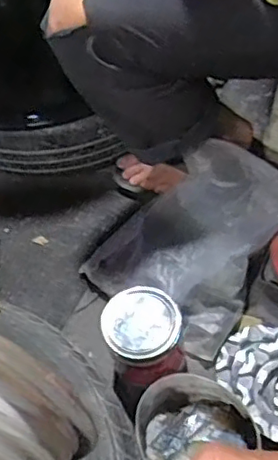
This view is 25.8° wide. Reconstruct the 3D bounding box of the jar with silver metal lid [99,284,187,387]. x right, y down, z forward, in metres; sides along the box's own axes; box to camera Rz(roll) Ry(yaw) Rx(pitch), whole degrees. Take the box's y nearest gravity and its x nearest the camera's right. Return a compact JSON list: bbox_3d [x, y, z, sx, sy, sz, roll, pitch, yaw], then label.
[{"bbox_3d":[0.008,0.151,0.837,0.097,0.125,0.092,-2,56,3],"label":"jar with silver metal lid"}]

